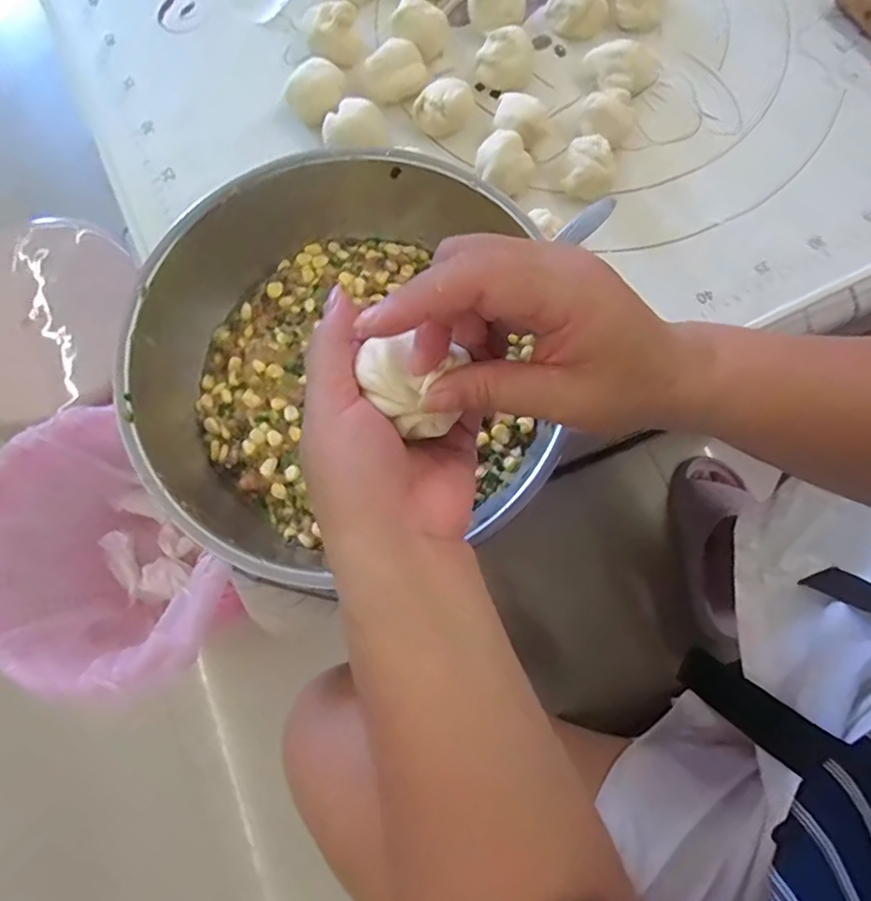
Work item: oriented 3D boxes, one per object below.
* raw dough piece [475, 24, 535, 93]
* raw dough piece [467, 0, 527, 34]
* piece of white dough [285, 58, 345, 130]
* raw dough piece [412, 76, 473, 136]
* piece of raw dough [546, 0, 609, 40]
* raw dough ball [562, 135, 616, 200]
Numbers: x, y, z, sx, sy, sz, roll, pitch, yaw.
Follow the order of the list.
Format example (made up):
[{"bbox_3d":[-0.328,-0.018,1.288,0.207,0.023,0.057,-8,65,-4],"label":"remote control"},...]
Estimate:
[{"bbox_3d":[0.057,-0.313,0.443,0.039,0.034,0.037,0,77,1],"label":"raw dough piece"},{"bbox_3d":[0.050,-0.365,0.452,0.046,0.034,0.045,39,80,9],"label":"raw dough piece"},{"bbox_3d":[-0.095,-0.280,0.439,0.043,0.030,0.044,4,77,2],"label":"piece of white dough"},{"bbox_3d":[0.006,-0.267,0.434,0.046,0.029,0.034,5,77,2],"label":"raw dough piece"},{"bbox_3d":[0.117,-0.362,0.456,0.036,0.031,0.043,-42,79,-8],"label":"piece of raw dough"},{"bbox_3d":[0.118,-0.216,0.419,0.036,0.022,0.037,0,77,1],"label":"raw dough ball"}]

